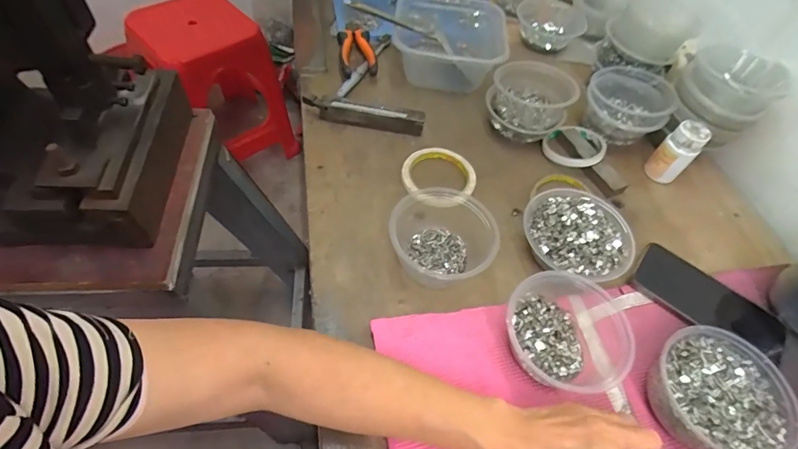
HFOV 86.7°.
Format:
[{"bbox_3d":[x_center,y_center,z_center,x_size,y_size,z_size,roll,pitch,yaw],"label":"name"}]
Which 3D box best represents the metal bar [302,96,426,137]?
[{"bbox_3d":[-0.048,-0.156,0.602,0.165,0.041,0.020,9,55,-1],"label":"metal bar"}]

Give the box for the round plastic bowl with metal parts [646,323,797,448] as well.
[{"bbox_3d":[0.291,0.158,0.390,0.107,0.048,0.111,3,55,-5],"label":"round plastic bowl with metal parts"}]

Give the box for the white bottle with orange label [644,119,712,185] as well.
[{"bbox_3d":[0.381,-0.098,0.580,0.042,0.081,0.045,-37,65,-27],"label":"white bottle with orange label"}]

